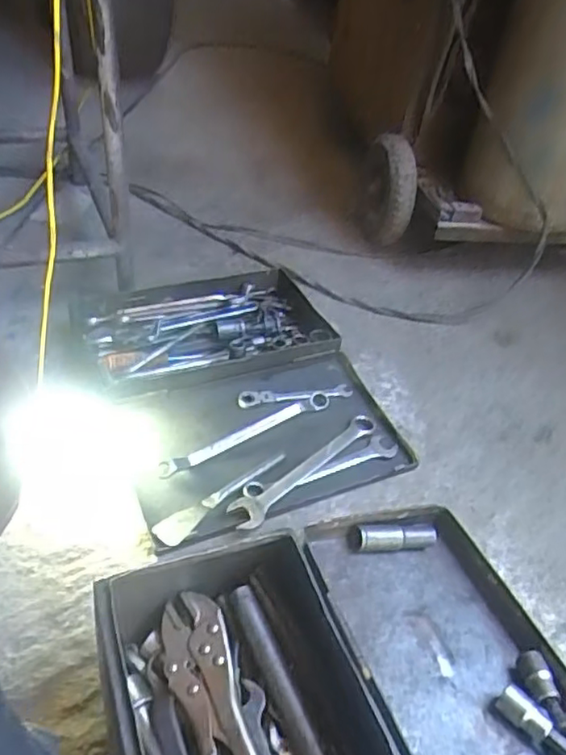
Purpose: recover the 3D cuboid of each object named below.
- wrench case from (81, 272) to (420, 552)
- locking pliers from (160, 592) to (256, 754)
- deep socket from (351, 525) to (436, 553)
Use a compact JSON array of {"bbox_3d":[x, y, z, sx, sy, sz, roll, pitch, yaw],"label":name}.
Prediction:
[{"bbox_3d":[-0.060,0.004,0.824,0.337,0.067,0.407,-15,45,-23],"label":"wrench case"},{"bbox_3d":[-0.046,0.247,0.451,0.047,0.019,0.200,-11,44,-19],"label":"locking pliers"},{"bbox_3d":[0.098,0.139,0.555,0.085,0.018,0.020,5,39,-25],"label":"deep socket"}]

